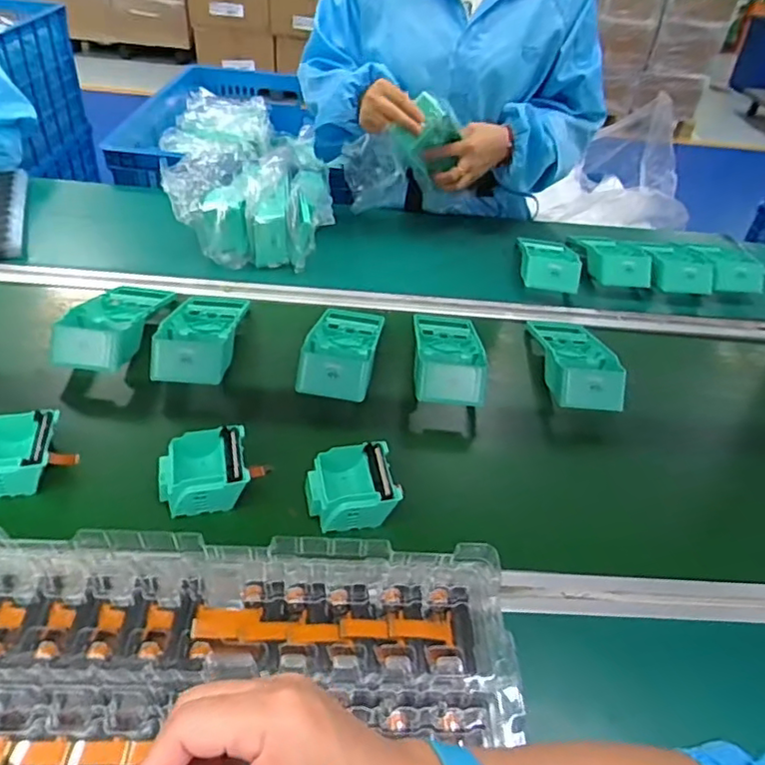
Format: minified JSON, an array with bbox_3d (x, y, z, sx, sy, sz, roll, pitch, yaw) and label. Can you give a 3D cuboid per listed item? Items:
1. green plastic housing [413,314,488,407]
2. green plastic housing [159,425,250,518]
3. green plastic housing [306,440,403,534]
[{"bbox_3d":[0.084,-0.047,0.747,0.092,0.050,0.203,4,41,0],"label":"green plastic housing"},{"bbox_3d":[-0.171,0.087,0.563,0.084,0.036,0.083,-9,42,-14],"label":"green plastic housing"},{"bbox_3d":[-0.030,0.100,0.562,0.082,0.032,0.077,-8,42,-13],"label":"green plastic housing"}]

